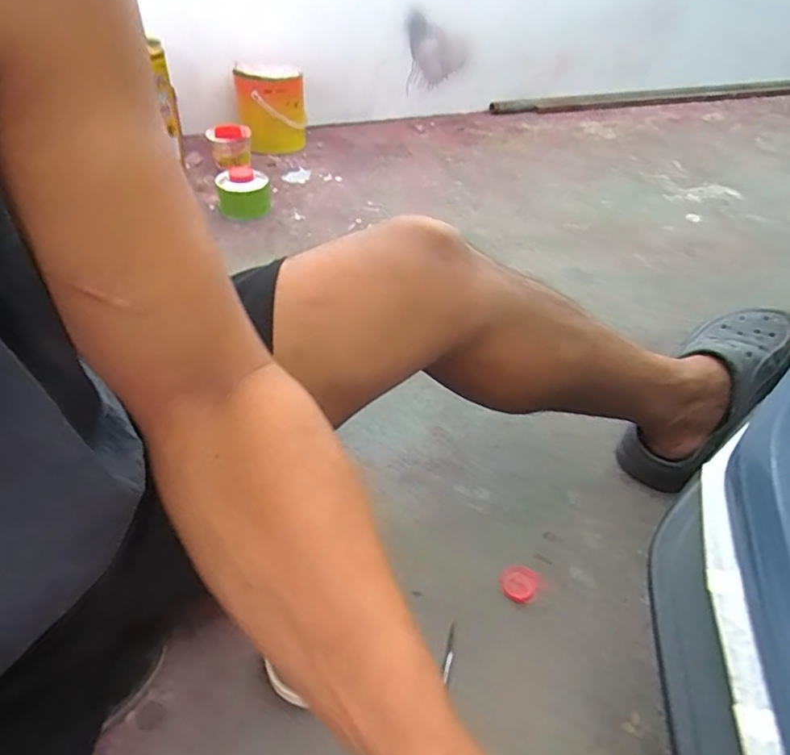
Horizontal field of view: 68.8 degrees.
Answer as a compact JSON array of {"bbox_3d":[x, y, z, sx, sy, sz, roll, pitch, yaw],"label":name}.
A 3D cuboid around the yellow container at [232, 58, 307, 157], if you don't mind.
[{"bbox_3d":[-0.284,-0.616,1.337,0.148,0.174,0.141,-5,41,-9],"label":"yellow container"}]

